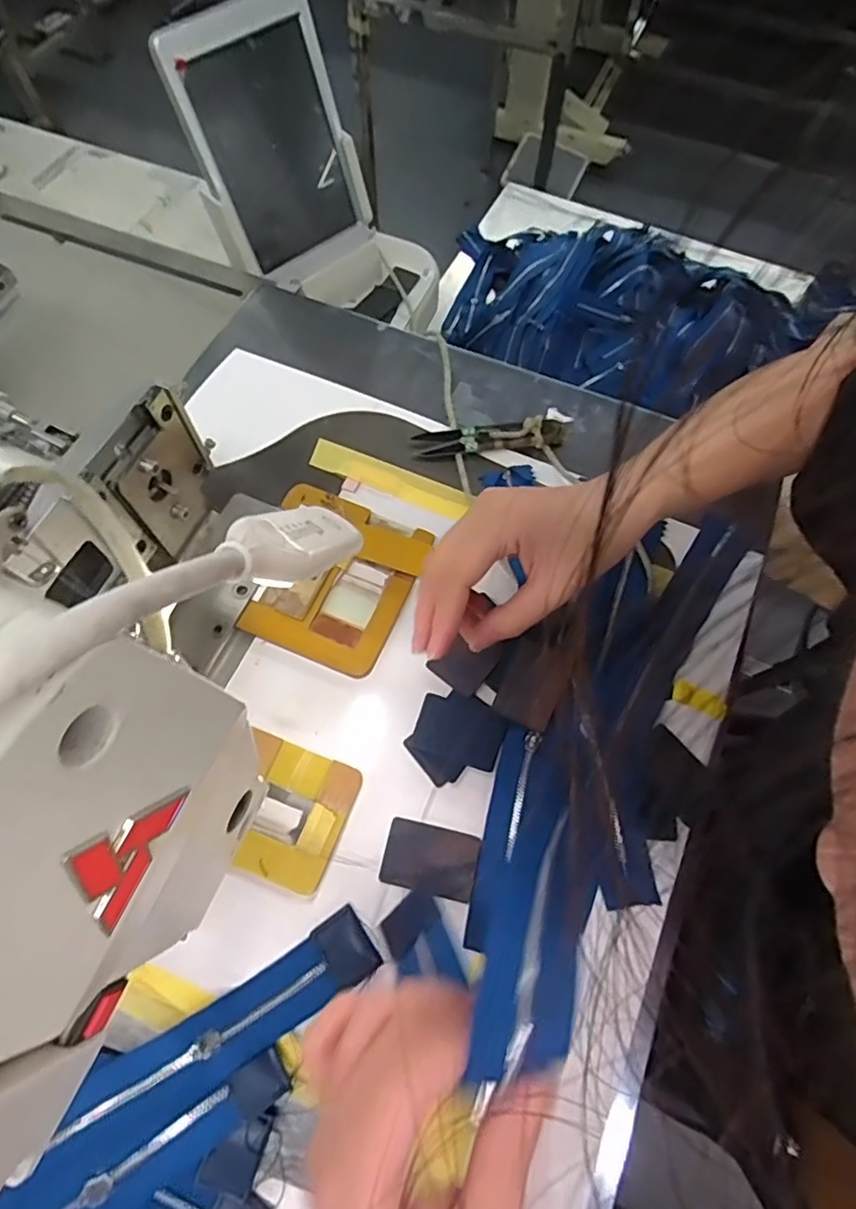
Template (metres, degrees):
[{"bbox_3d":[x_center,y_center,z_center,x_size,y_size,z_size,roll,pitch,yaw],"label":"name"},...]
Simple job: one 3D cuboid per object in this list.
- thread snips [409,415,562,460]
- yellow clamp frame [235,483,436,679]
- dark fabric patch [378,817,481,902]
[{"bbox_3d":[0.046,-0.126,0.450,0.110,0.013,0.023,-3,66,-2],"label":"thread snips"},{"bbox_3d":[-0.064,-0.020,0.402,0.109,0.013,0.114,22,67,8],"label":"yellow clamp frame"},{"bbox_3d":[0.001,0.143,0.339,0.052,0.004,0.035,12,66,5],"label":"dark fabric patch"}]

